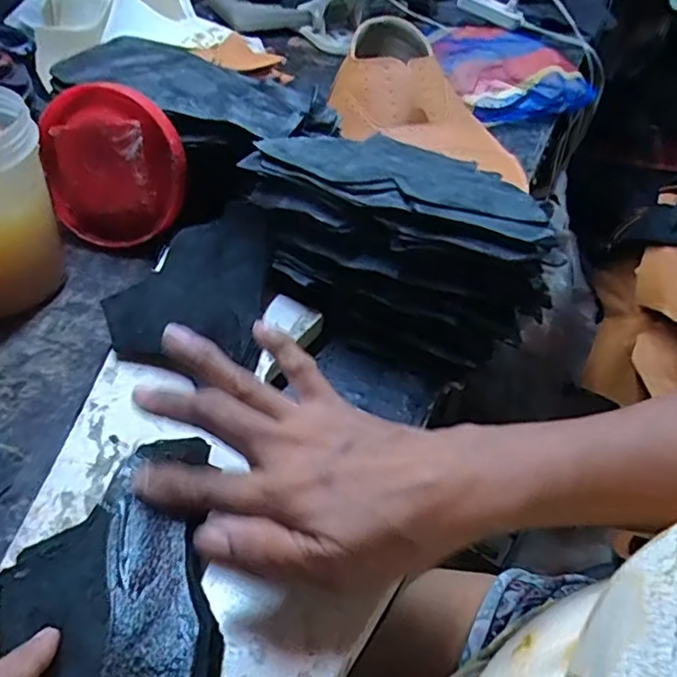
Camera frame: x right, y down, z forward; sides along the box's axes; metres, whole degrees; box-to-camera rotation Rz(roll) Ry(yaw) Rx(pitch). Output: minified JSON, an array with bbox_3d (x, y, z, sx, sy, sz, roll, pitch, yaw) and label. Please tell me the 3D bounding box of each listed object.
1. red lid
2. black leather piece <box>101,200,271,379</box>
[{"bbox_3d":[-0.177,-0.131,0.467,0.110,0.116,0.021,5,24,8],"label":"red lid"},{"bbox_3d":[-0.101,-0.038,0.409,0.098,0.021,0.120,6,59,5],"label":"black leather piece"}]

